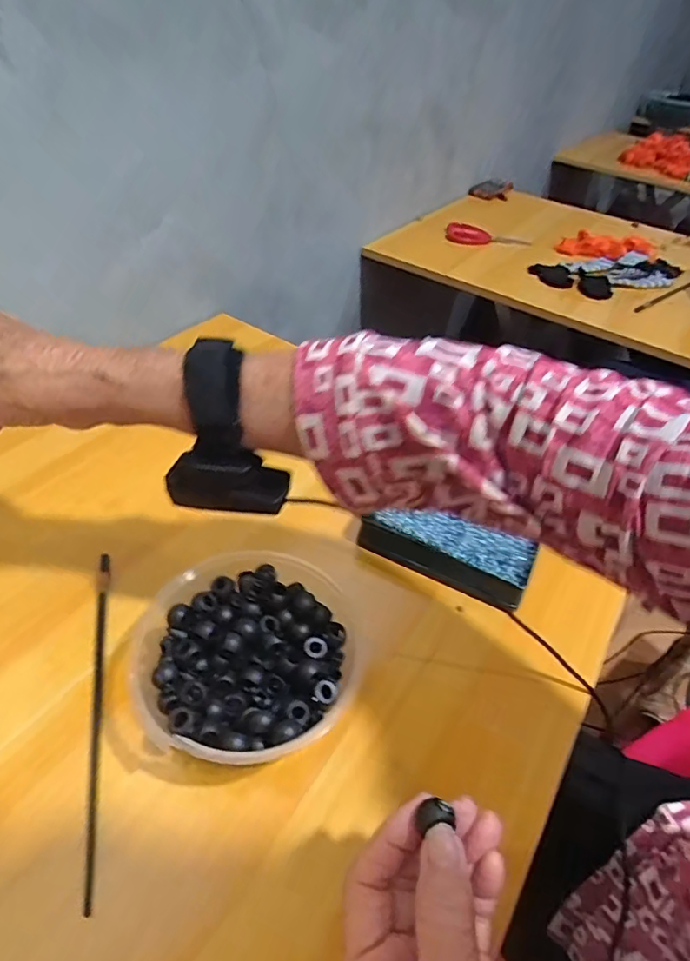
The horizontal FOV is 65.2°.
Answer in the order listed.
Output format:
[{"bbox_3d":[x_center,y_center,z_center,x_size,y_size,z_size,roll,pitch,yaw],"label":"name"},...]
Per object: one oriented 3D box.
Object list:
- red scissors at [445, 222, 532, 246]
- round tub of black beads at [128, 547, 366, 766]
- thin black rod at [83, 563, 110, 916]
[{"bbox_3d":[0.277,-0.477,1.061,0.159,0.017,0.063,17,46,10],"label":"red scissors"},{"bbox_3d":[-0.070,0.119,0.366,0.160,0.054,0.142,8,45,1],"label":"round tub of black beads"},{"bbox_3d":[-0.167,0.145,0.362,0.008,0.006,0.232,-7,46,-13],"label":"thin black rod"}]

